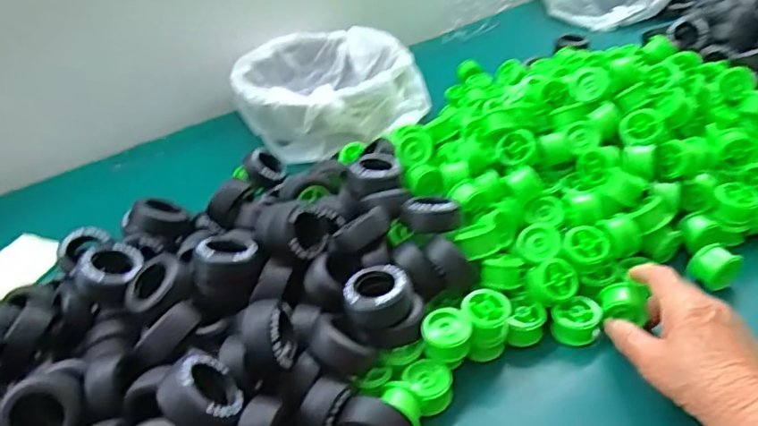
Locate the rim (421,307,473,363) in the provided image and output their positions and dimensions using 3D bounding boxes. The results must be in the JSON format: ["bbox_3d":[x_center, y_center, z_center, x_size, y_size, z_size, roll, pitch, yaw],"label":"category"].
[{"bbox_3d":[0.049,0.089,0.419,0.035,0.023,0.033,-4,37,3],"label":"rim"}]

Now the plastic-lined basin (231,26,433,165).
[{"bbox_3d":[-0.068,-0.167,0.759,0.245,0.080,0.236,-4,40,0],"label":"plastic-lined basin"}]

